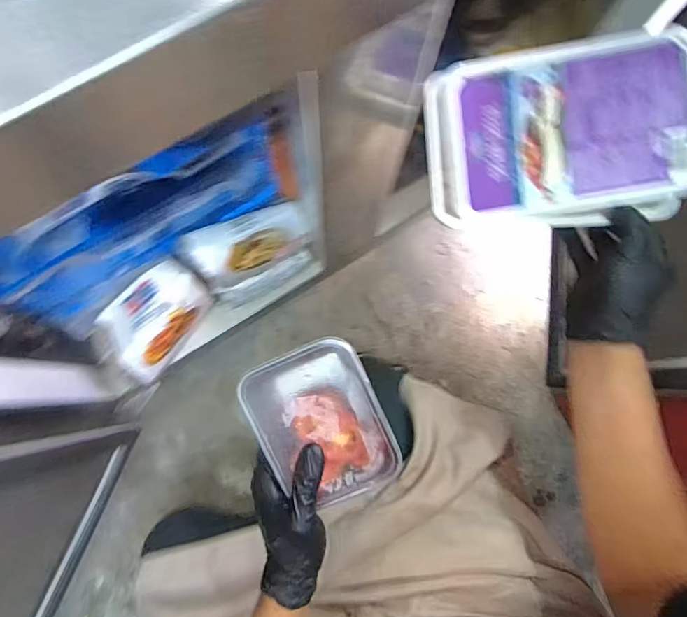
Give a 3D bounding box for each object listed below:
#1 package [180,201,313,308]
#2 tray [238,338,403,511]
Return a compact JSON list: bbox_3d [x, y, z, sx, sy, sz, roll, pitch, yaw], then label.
[{"bbox_3d":[-0.131,-0.075,0.666,0.162,0.168,0.060,-27,58,-6],"label":"package"},{"bbox_3d":[-0.018,0.098,0.399,0.104,0.024,0.134,-23,96,6],"label":"tray"}]

